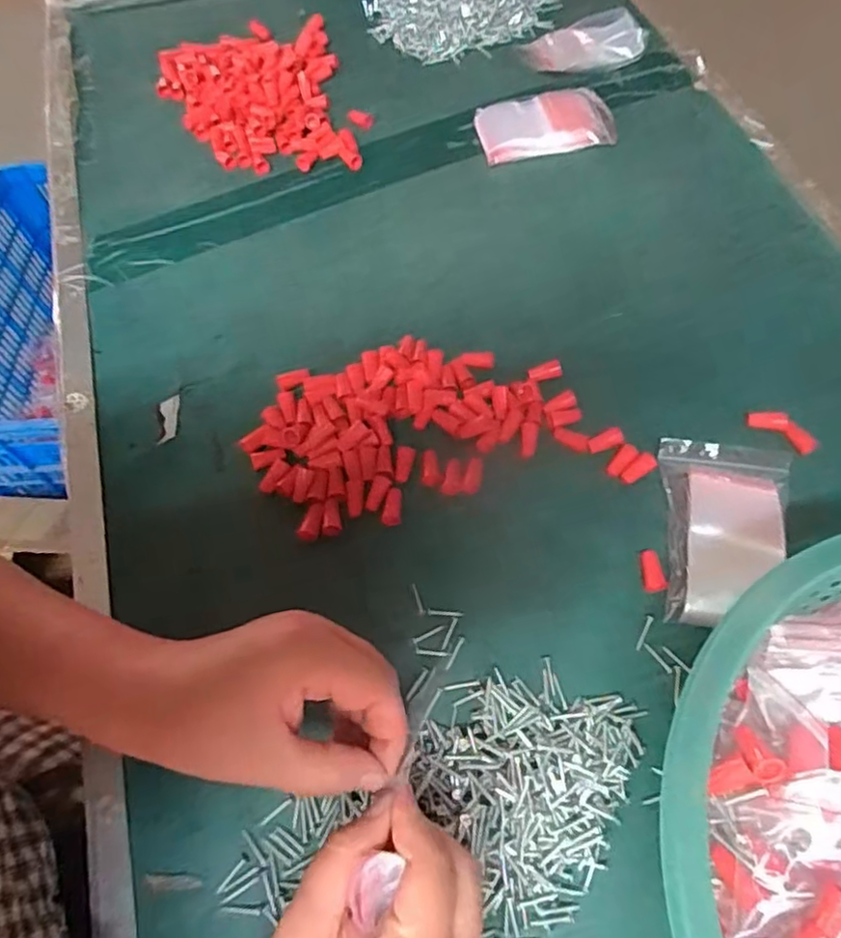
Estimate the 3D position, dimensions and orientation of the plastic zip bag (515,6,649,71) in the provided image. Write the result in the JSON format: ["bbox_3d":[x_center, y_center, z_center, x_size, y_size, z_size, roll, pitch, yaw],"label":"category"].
[{"bbox_3d":[0.158,-0.406,0.618,0.114,0.016,0.058,-23,63,-10],"label":"plastic zip bag"}]

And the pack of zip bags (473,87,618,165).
[{"bbox_3d":[0.109,-0.301,0.563,0.115,0.024,0.062,-9,61,-2],"label":"pack of zip bags"}]

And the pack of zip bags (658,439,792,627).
[{"bbox_3d":[0.181,0.036,0.377,0.076,0.019,0.114,5,62,5],"label":"pack of zip bags"}]

